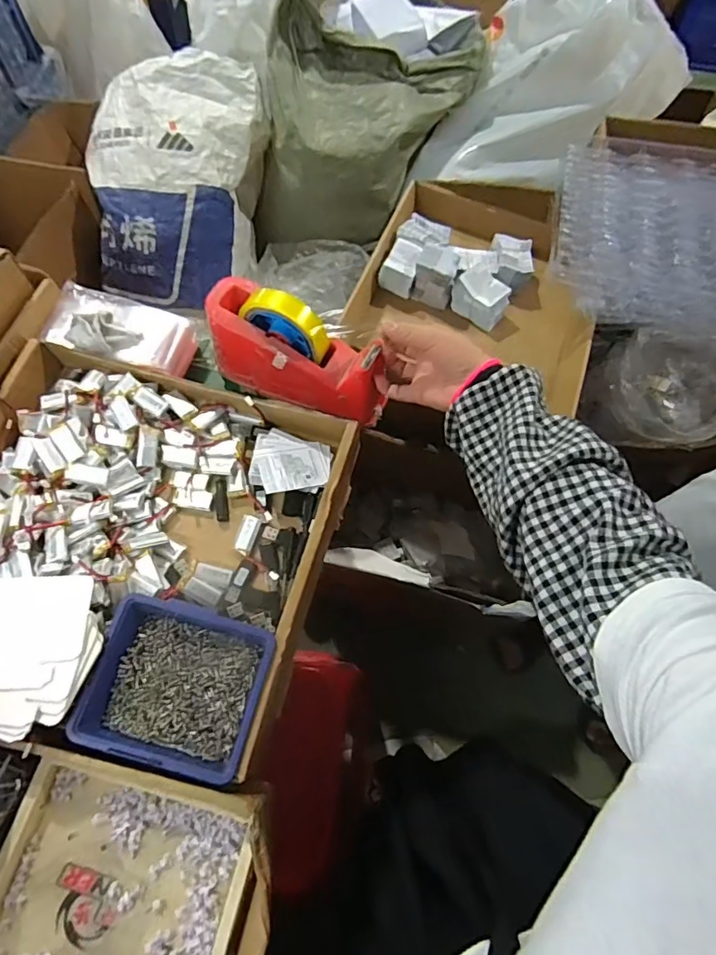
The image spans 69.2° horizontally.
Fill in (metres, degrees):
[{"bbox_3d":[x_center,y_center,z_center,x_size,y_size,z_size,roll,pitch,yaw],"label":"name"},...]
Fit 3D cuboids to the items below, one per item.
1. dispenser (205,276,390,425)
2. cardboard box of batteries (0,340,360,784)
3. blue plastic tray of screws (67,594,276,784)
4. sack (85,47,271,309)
[{"bbox_3d":[-0.065,-0.131,0.556,0.201,0.105,0.066,25,69,8],"label":"dispenser"},{"bbox_3d":[-0.219,0.054,0.501,0.375,0.085,0.350,13,67,4],"label":"cardboard box of batteries"},{"bbox_3d":[-0.153,0.180,0.455,0.141,0.048,0.127,13,67,4],"label":"blue plastic tray of screws"},{"bbox_3d":[-0.403,-0.634,1.142,0.365,0.313,0.368,3,67,0],"label":"sack"}]

